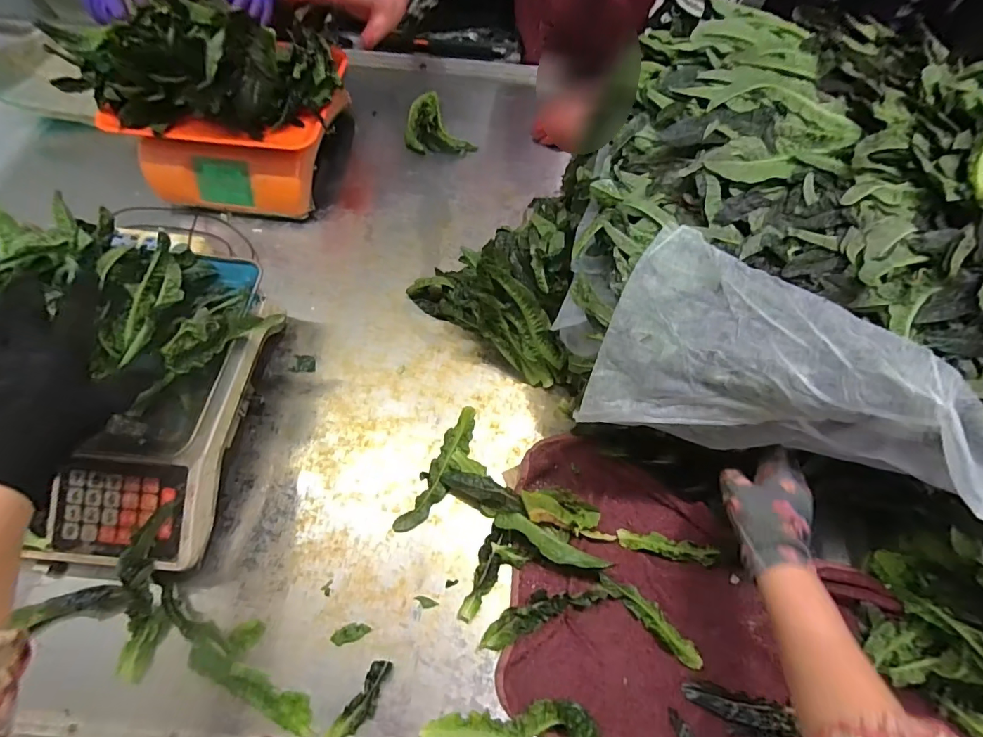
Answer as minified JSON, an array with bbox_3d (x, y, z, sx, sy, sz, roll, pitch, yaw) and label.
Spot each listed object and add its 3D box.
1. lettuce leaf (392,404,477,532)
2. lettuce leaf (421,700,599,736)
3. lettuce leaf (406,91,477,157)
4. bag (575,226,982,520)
[{"bbox_3d":[-0.057,0.115,0.536,0.033,0.010,0.163,25,63,9],"label":"lettuce leaf"},{"bbox_3d":[0.018,0.330,0.421,0.156,0.022,0.047,4,61,-2],"label":"lettuce leaf"},{"bbox_3d":[-0.106,-0.415,0.801,0.096,0.033,0.144,-30,68,-19],"label":"lettuce leaf"},{"bbox_3d":[0.305,0.049,0.401,0.432,0.141,0.139,24,66,5],"label":"bag"}]

